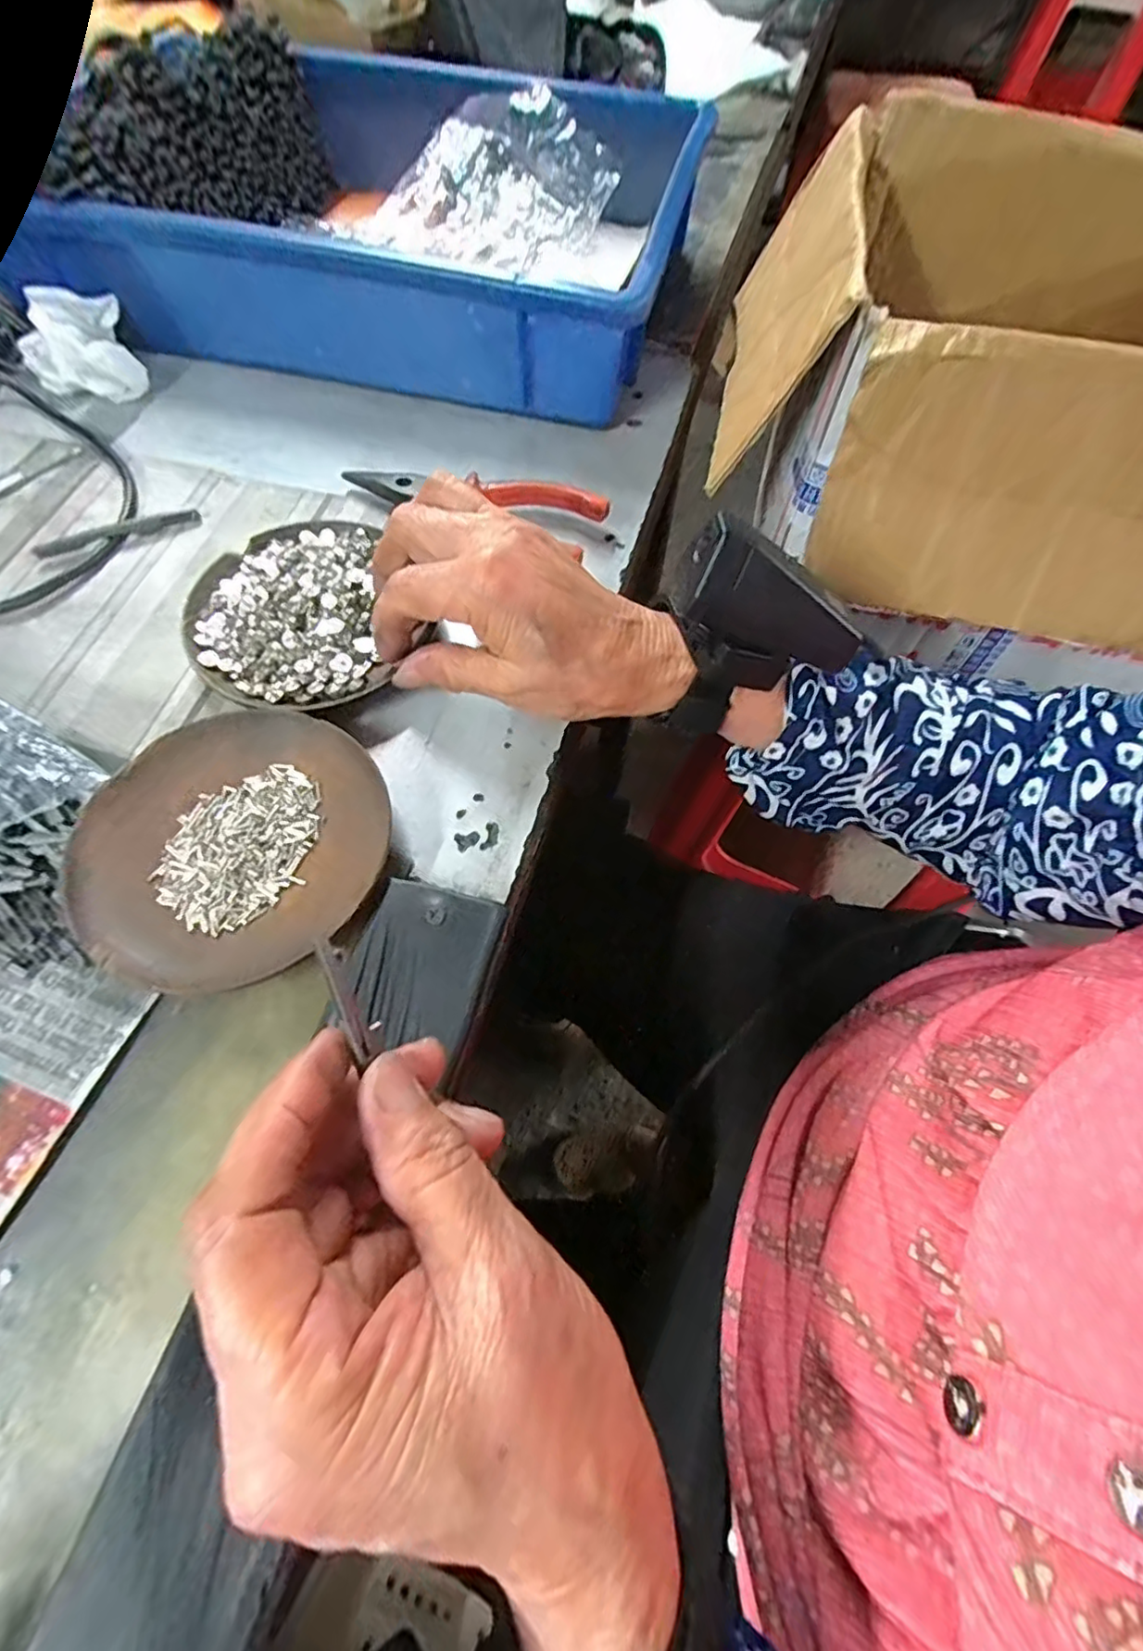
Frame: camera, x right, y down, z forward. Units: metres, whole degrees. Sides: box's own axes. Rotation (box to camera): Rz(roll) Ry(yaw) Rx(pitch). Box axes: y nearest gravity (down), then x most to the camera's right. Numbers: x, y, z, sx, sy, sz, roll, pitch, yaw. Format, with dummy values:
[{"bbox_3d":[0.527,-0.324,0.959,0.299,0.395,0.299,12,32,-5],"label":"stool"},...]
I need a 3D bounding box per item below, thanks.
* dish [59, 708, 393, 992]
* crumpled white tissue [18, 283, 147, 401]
[{"bbox_3d":[-0.129,0.006,0.239,0.110,0.016,0.111,0,64,0],"label":"dish"},{"bbox_3d":[-0.291,-0.282,0.365,0.060,0.047,0.069,-30,68,-14],"label":"crumpled white tissue"}]

